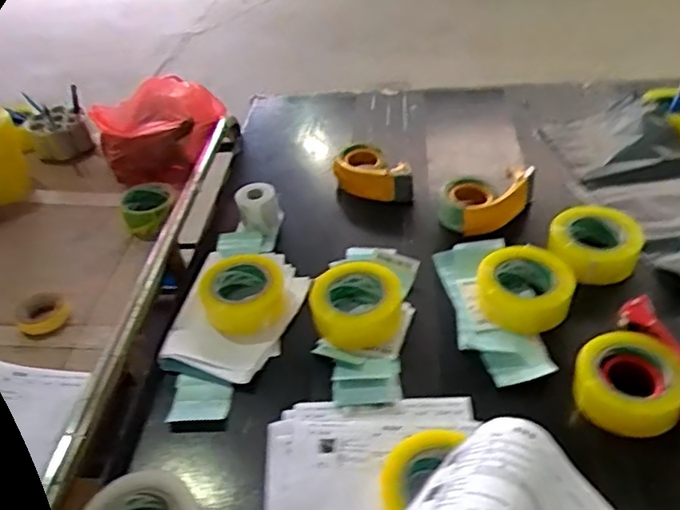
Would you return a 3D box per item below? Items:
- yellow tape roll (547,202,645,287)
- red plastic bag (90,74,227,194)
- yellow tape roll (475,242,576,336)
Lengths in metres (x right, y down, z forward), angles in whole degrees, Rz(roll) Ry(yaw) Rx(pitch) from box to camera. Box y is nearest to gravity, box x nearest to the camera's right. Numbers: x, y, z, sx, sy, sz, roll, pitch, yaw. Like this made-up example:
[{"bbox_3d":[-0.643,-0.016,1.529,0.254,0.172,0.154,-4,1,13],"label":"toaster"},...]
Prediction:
[{"bbox_3d":[0.391,-0.020,0.944,0.132,0.058,0.150,16,45,22],"label":"yellow tape roll"},{"bbox_3d":[-0.316,-0.224,1.095,0.217,0.183,0.176,-14,47,-9],"label":"red plastic bag"},{"bbox_3d":[0.263,0.044,0.878,0.131,0.053,0.133,4,42,10],"label":"yellow tape roll"}]

